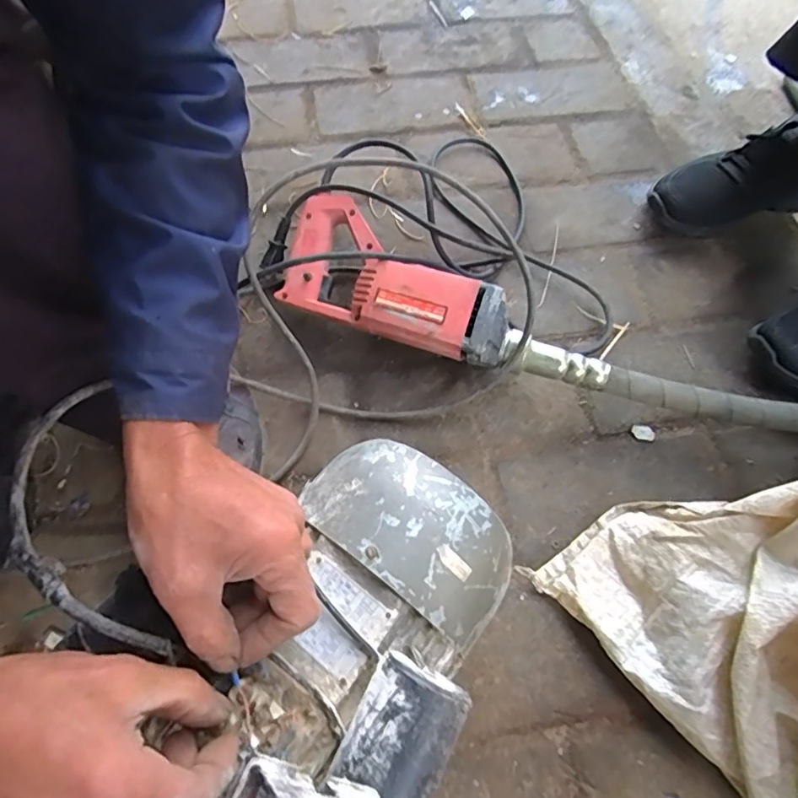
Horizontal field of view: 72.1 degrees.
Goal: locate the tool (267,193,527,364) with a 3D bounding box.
[{"bbox_3d":[-0.008,-0.116,0.608,0.285,0.089,0.122,27,68,13],"label":"tool"}]

